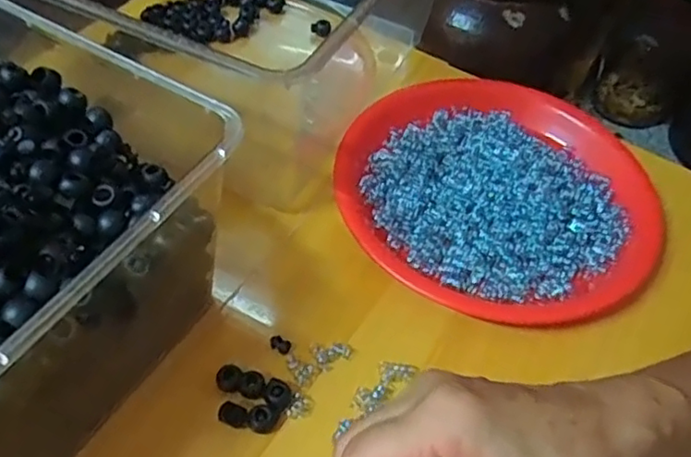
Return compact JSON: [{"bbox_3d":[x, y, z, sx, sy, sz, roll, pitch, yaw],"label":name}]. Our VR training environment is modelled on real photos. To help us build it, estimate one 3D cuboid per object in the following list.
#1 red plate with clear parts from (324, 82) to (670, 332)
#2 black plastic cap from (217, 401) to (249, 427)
[{"bbox_3d":[0.114,-0.027,0.456,0.225,0.030,0.217,0,52,-1],"label":"red plate with clear parts"},{"bbox_3d":[-0.063,0.105,0.352,0.016,0.007,0.013,19,55,14],"label":"black plastic cap"}]

